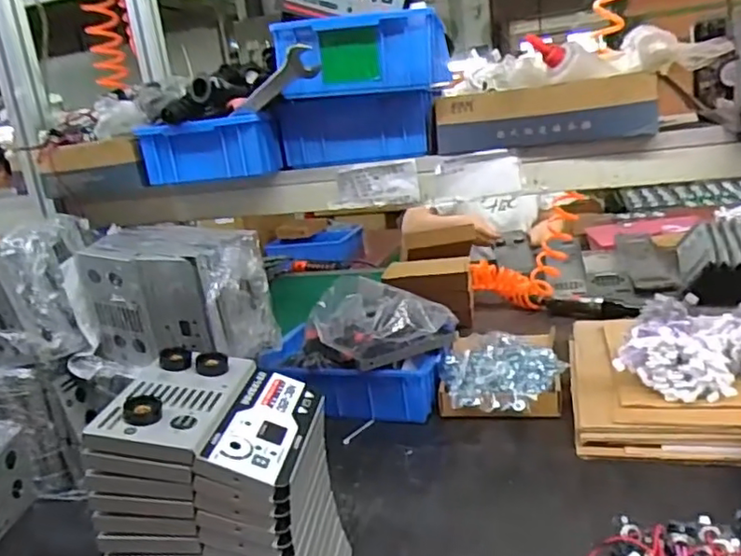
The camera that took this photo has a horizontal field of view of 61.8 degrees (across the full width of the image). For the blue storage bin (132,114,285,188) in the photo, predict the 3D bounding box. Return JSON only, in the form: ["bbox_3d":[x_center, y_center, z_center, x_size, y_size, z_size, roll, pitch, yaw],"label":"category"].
[{"bbox_3d":[-0.213,-0.165,0.803,0.171,0.072,0.070,-3,15,17],"label":"blue storage bin"}]

